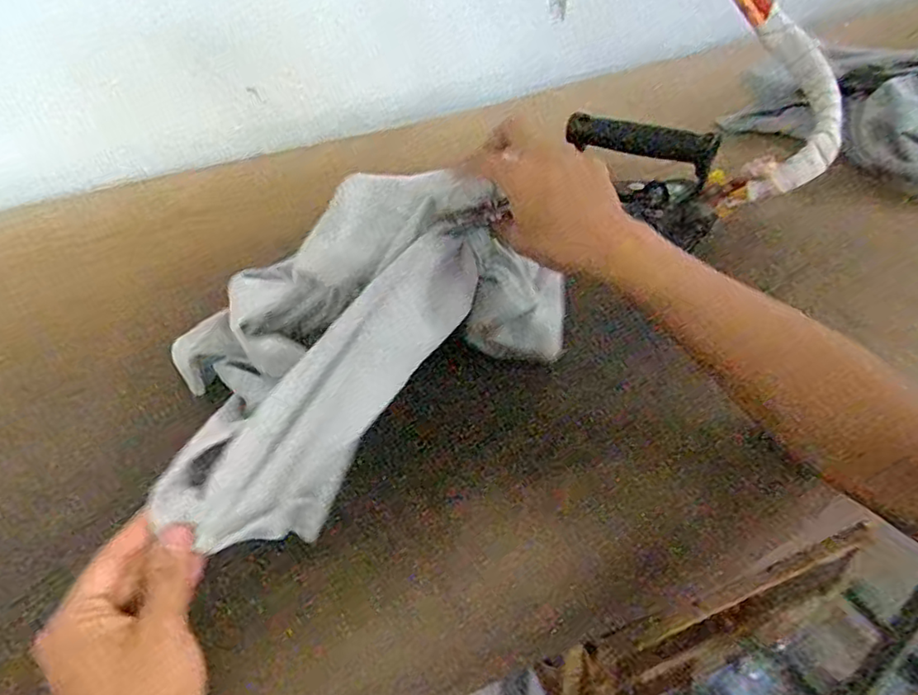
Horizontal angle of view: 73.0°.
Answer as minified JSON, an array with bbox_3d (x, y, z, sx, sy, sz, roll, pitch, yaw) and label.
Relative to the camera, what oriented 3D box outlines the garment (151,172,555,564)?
[{"bbox_3d":[-0.100,-0.016,0.480,0.206,0.123,0.325,29,51,35],"label":"garment"}]

